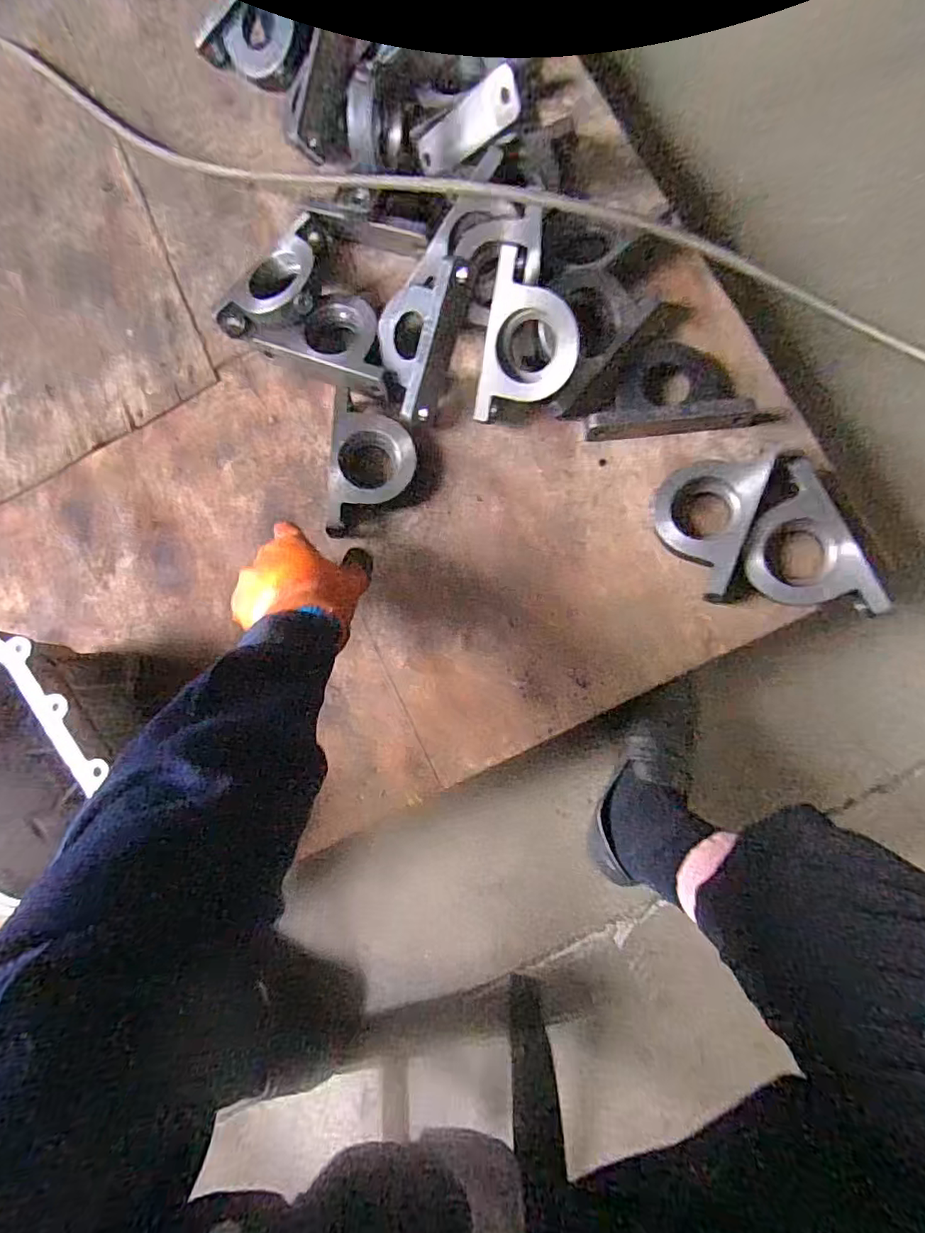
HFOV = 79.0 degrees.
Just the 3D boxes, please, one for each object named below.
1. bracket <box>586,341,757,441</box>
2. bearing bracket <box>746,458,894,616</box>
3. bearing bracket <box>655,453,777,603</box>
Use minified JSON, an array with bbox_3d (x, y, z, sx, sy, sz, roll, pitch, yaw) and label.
[{"bbox_3d":[0.201,-0.221,0.553,0.150,0.029,0.086,-3,86,7],"label":"bracket"},{"bbox_3d":[0.306,-0.056,0.516,0.084,0.043,0.146,-26,83,5],"label":"bearing bracket"},{"bbox_3d":[0.227,-0.093,0.532,0.091,0.043,0.141,20,89,8],"label":"bearing bracket"}]

